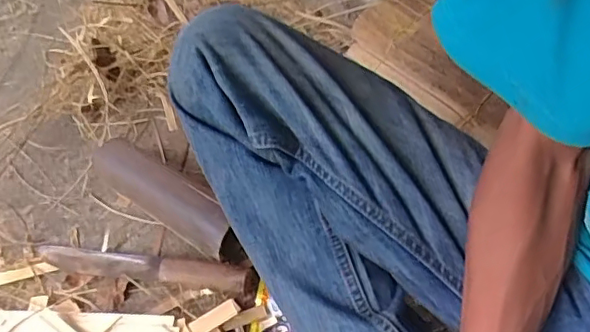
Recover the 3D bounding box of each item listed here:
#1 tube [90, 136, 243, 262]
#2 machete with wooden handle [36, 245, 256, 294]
[{"bbox_3d":[-0.171,0.043,0.779,0.247,0.071,0.075,29,59,23],"label":"tube"},{"bbox_3d":[-0.202,0.127,0.738,0.309,0.037,0.043,7,53,9],"label":"machete with wooden handle"}]

